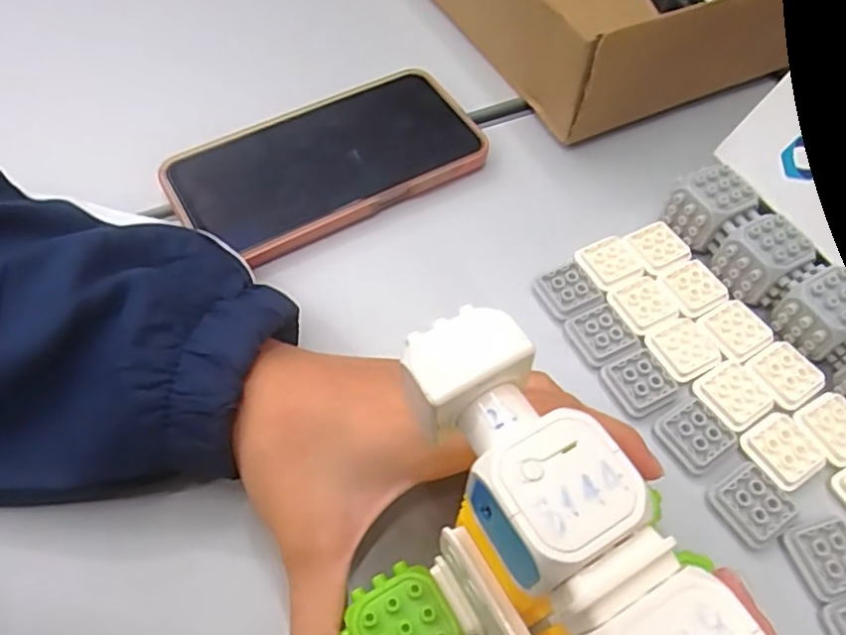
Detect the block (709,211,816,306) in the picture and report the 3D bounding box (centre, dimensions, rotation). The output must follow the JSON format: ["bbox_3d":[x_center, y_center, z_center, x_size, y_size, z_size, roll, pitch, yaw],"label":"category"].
[{"bbox_3d":[0.160,-0.029,0.292,0.031,0.027,0.035,-27,62,-15],"label":"block"}]

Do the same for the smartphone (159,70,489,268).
[{"bbox_3d":[-0.052,-0.084,0.336,0.162,0.017,0.079,-27,63,-16],"label":"smartphone"}]

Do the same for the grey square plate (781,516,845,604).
[{"bbox_3d":[0.157,0.092,0.233,0.028,0.004,0.025,-17,60,-10],"label":"grey square plate"}]

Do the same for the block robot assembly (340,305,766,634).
[{"bbox_3d":[0.022,0.081,0.150,0.071,0.089,0.131,-27,62,-15],"label":"block robot assembly"}]

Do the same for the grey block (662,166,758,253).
[{"bbox_3d":[0.146,-0.054,0.307,0.031,0.027,0.028,-23,62,-14],"label":"grey block"}]

